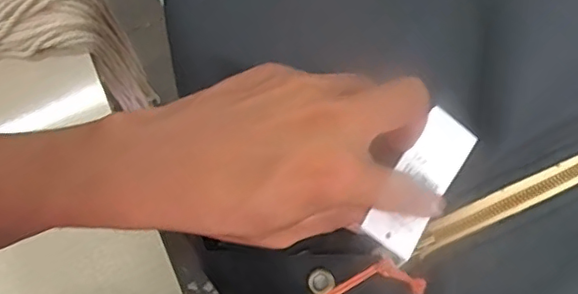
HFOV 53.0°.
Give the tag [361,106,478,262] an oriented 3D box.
[{"bbox_3d":[0.073,0.019,0.321,0.033,0.004,0.083,37,75,-9],"label":"tag"}]

